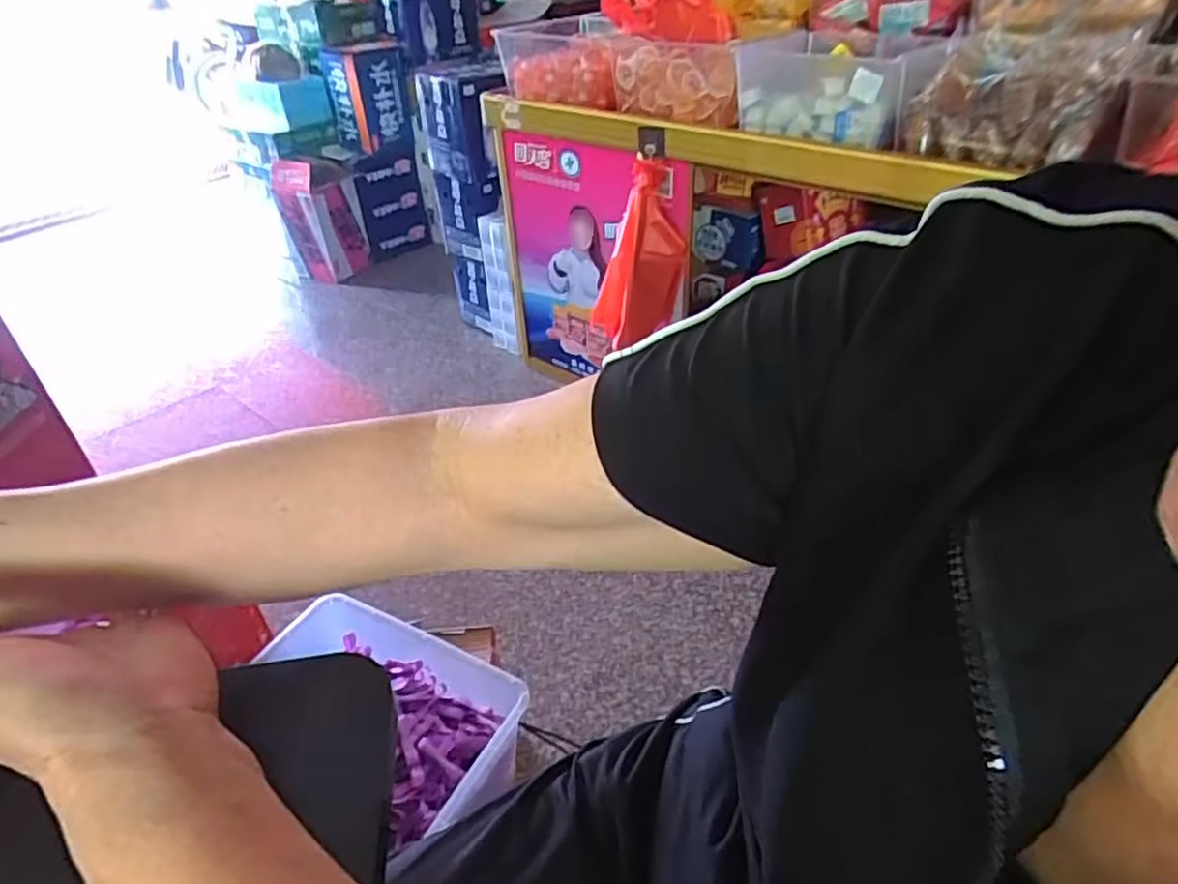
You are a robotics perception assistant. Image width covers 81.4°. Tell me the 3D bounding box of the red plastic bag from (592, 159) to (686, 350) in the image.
[{"bbox_3d":[0.100,-0.378,1.474,0.201,0.378,0.146,-1,37,2],"label":"red plastic bag"}]

